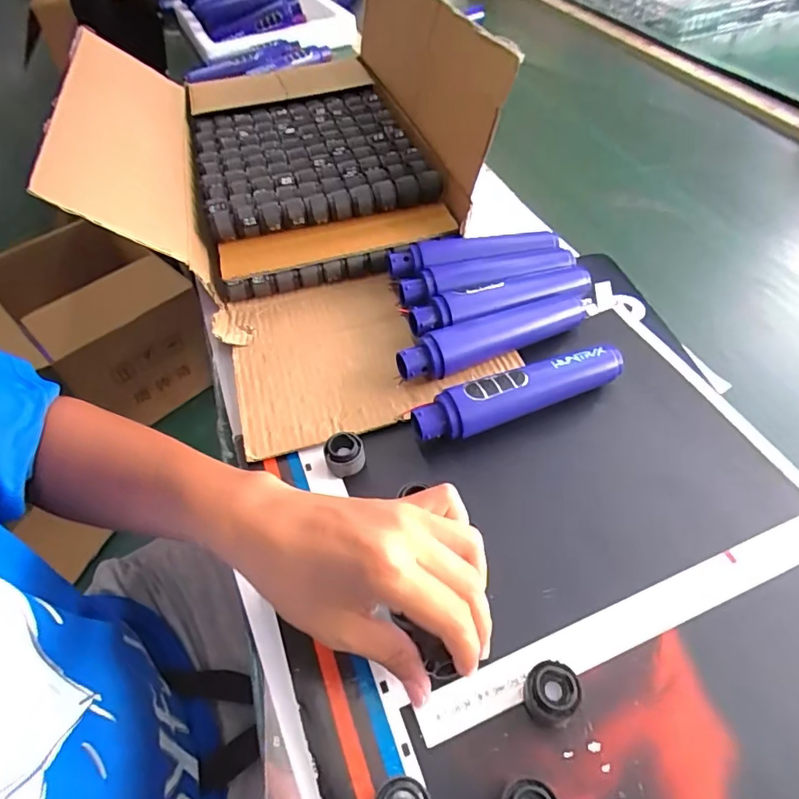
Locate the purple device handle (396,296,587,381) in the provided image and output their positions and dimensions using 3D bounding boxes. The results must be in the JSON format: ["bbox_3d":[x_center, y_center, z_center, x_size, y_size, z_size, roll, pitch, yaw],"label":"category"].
[{"bbox_3d":[0.083,-0.054,0.451,0.178,0.035,0.029,-22,52,-13],"label":"purple device handle"}]

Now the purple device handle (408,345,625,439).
[{"bbox_3d":[0.096,-0.006,0.412,0.175,0.035,0.030,-21,52,-11],"label":"purple device handle"}]

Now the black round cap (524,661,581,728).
[{"bbox_3d":[0.083,0.161,0.286,0.026,0.024,0.027,-3,50,3],"label":"black round cap"}]

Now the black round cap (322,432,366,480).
[{"bbox_3d":[-0.041,0.043,0.388,0.028,0.019,0.030,-3,50,3],"label":"black round cap"}]

